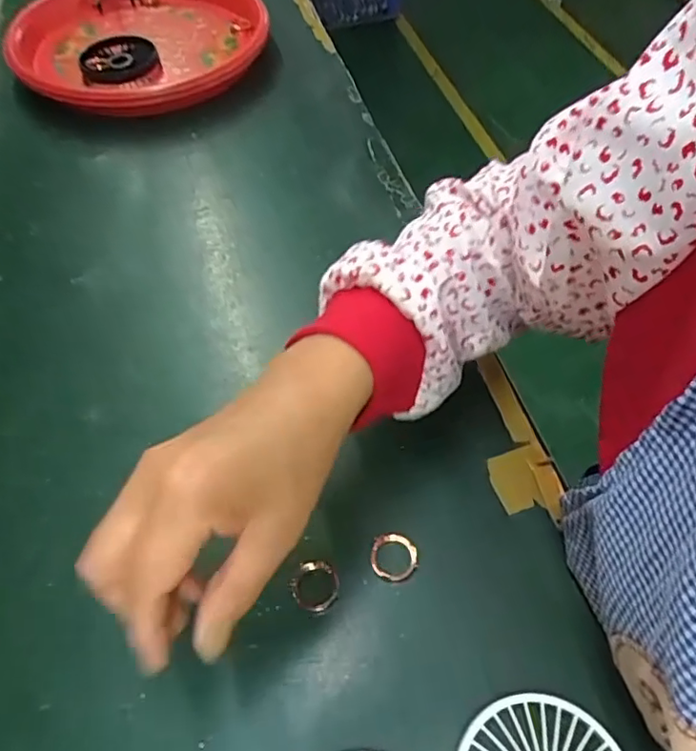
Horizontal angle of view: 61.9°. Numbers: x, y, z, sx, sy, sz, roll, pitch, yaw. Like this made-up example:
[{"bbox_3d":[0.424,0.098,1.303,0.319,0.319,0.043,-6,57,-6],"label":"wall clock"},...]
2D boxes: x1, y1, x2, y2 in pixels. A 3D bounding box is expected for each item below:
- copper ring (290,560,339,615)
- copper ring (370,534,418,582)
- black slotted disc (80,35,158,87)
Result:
[{"bbox_3d":[-0.019,0.124,0.344,0.027,0.004,0.029,1,55,-1],"label":"copper ring"},{"bbox_3d":[0.028,0.112,0.354,0.028,0.007,0.028,1,55,-1],"label":"copper ring"},{"bbox_3d":[-0.245,-0.339,0.621,0.078,0.020,0.065,-19,58,-14],"label":"black slotted disc"}]

